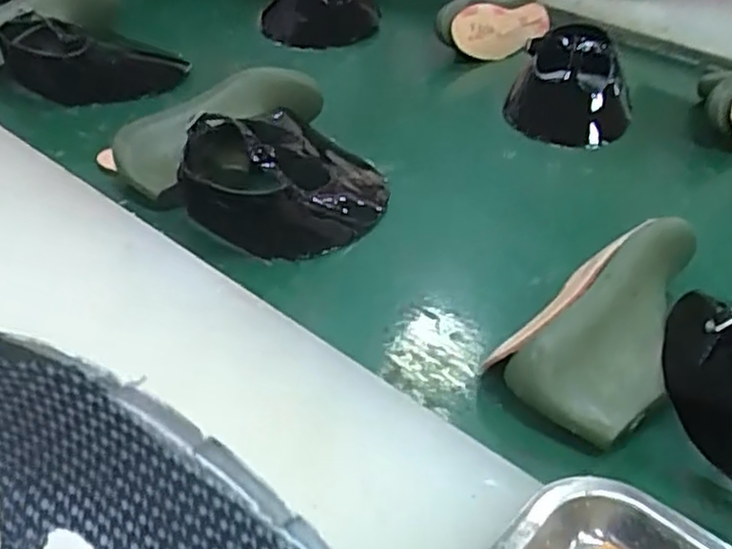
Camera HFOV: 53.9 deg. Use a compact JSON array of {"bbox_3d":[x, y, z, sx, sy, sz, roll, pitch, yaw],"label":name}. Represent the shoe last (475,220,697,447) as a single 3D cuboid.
[{"bbox_3d":[0.177,0.023,0.497,0.092,0.056,0.210,27,55,27],"label":"shoe last"}]

